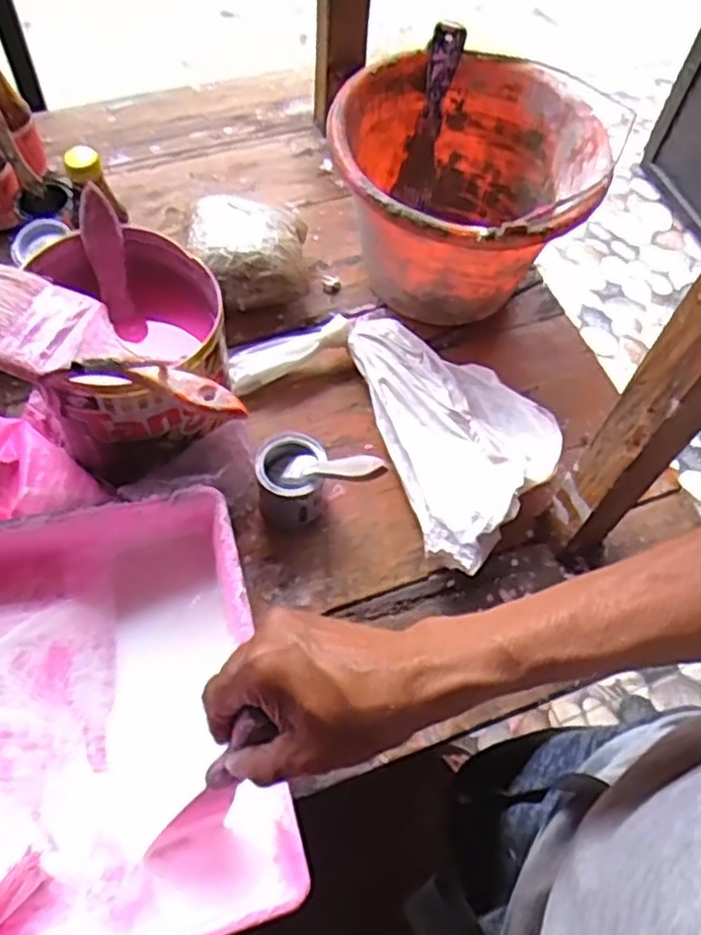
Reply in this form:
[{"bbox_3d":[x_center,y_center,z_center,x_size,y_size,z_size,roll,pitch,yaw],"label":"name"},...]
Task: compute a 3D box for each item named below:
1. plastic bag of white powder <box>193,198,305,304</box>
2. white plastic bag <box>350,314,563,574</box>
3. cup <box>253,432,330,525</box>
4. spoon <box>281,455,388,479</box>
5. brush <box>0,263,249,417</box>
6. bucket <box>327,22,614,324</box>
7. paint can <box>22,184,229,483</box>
[{"bbox_3d":[-0.097,-0.199,0.708,0.107,0.079,0.094,2,61,-2],"label":"plastic bag of white powder"},{"bbox_3d":[0.096,-0.038,0.646,0.136,0.059,0.253,-12,63,-10],"label":"white plastic bag"},{"bbox_3d":[-0.049,0.010,0.604,0.052,0.068,0.055,1,61,-3],"label":"cup"},{"bbox_3d":[-0.016,0.000,0.555,0.020,0.123,0.011,-50,116,-25],"label":"spoon"},{"bbox_3d":[-0.166,-0.080,0.485,0.201,0.014,0.075,18,62,6],"label":"brush"},{"bbox_3d":[0.100,-0.247,0.696,0.228,0.169,0.230,1,61,-3],"label":"bucket"},{"bbox_3d":[-0.153,-0.077,0.574,0.137,0.176,0.150,1,61,-3],"label":"paint can"}]

